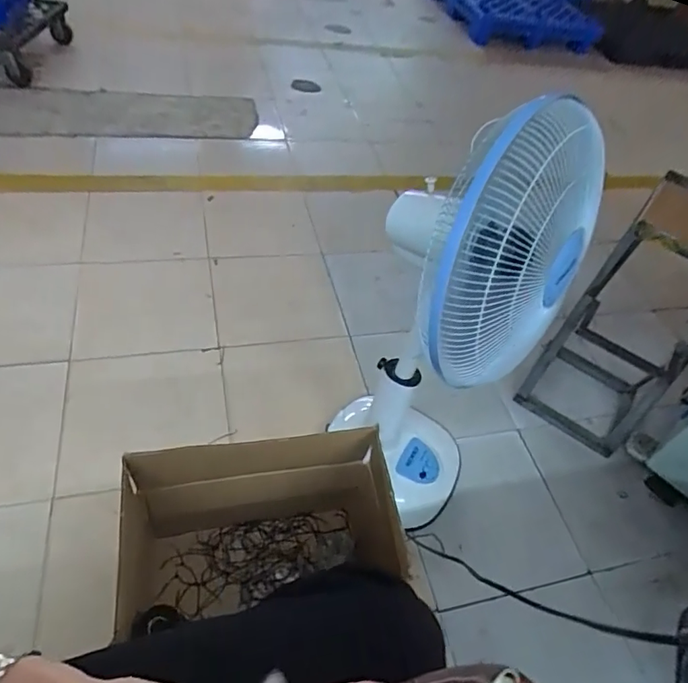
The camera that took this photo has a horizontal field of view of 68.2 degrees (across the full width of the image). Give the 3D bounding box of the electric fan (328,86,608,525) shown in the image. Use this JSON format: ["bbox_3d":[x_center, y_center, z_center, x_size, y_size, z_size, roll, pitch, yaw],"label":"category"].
[{"bbox_3d":[0.185,0.047,0.950,0.294,0.932,0.306,20,49,7],"label":"electric fan"}]

